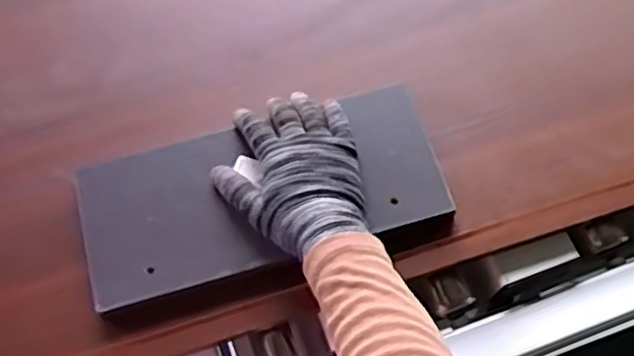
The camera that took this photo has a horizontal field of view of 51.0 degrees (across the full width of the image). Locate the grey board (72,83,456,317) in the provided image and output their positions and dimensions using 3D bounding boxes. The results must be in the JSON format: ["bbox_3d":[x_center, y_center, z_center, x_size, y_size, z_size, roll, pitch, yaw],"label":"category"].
[{"bbox_3d":[-0.050,0.016,0.603,0.318,0.026,0.140,-15,71,-5],"label":"grey board"}]

